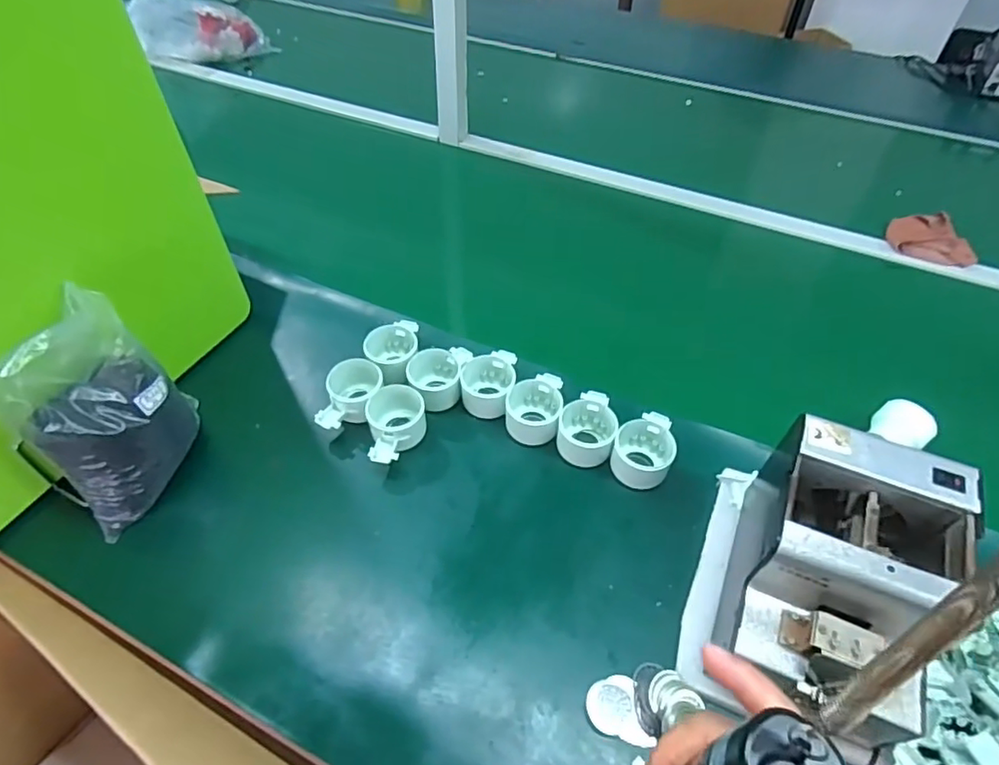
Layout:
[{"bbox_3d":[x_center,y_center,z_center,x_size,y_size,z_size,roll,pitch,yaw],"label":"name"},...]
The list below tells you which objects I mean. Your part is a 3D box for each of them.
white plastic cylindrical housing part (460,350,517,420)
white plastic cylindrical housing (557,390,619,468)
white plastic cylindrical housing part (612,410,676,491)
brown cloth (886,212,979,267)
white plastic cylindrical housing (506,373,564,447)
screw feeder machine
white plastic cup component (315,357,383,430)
[{"bbox_3d":[-0.012,0.004,0.664,0.060,0.041,0.087,4,48,2],"label":"white plastic cylindrical housing part"},{"bbox_3d":[0.093,0.049,0.629,0.061,0.040,0.082,11,49,8],"label":"white plastic cylindrical housing"},{"bbox_3d":[0.150,0.066,0.610,0.058,0.040,0.080,14,49,11],"label":"white plastic cylindrical housing part"},{"bbox_3d":[0.666,-0.226,0.912,0.101,0.028,0.117,12,49,9],"label":"brown cloth"},{"bbox_3d":[0.038,0.030,0.644,0.061,0.040,0.086,4,48,2],"label":"white plastic cylindrical housing"},{"bbox_3d":[0.262,0.151,0.456,0.126,0.147,0.181,19,51,15],"label":"screw feeder machine"},{"bbox_3d":[-0.161,0.020,0.645,0.058,0.045,0.081,7,49,5],"label":"white plastic cup component"}]

